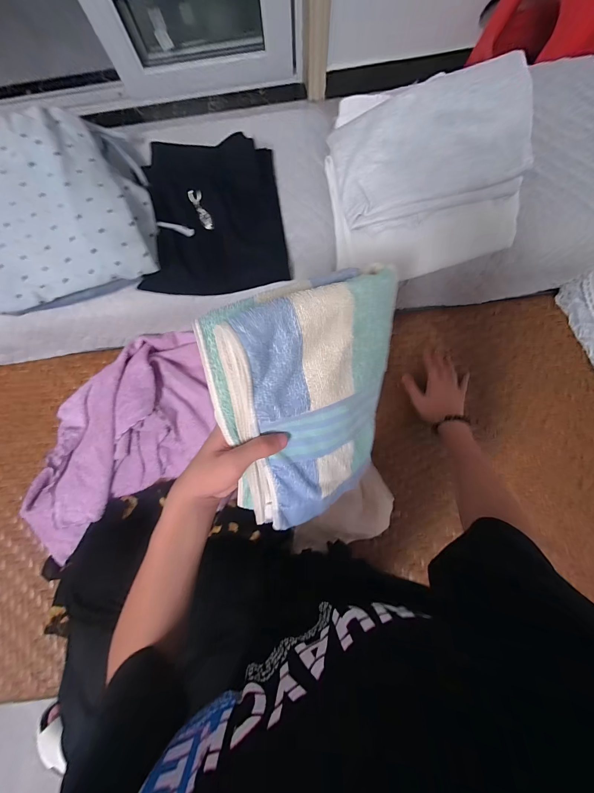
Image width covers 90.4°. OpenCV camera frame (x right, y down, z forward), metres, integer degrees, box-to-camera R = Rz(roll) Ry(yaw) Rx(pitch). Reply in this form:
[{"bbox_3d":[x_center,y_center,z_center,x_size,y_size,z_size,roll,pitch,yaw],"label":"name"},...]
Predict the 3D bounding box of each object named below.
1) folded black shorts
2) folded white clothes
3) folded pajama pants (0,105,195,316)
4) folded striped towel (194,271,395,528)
[{"bbox_3d":[-0.139,-0.271,0.455,0.230,0.045,0.207,-9,89,2],"label":"folded black shorts"},{"bbox_3d":[0.178,-0.327,0.420,0.246,0.102,0.255,-6,86,1],"label":"folded white clothes"},{"bbox_3d":[-0.350,-0.254,0.419,0.308,0.084,0.247,-23,86,-1],"label":"folded pajama pants"},{"bbox_3d":[0.020,0.008,0.284,0.179,0.036,0.228,-19,122,-22],"label":"folded striped towel"}]

